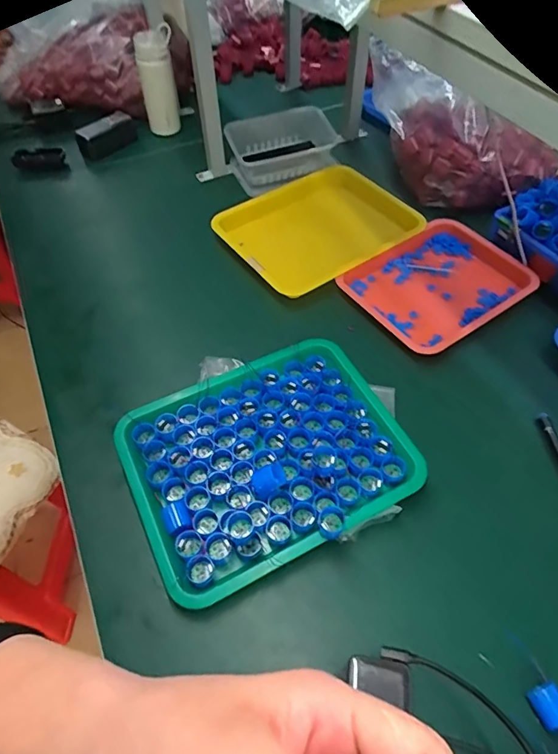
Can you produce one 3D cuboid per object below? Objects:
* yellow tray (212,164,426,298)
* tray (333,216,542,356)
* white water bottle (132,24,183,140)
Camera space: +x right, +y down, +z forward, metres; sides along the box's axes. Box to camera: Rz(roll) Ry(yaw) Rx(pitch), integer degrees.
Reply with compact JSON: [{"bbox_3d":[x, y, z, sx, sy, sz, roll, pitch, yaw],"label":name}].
[{"bbox_3d":[0.071,-0.273,0.879,0.316,0.043,0.259,-31,59,-19],"label":"yellow tray"},{"bbox_3d":[0.268,-0.158,0.794,0.265,0.028,0.214,-31,59,-19],"label":"tray"},{"bbox_3d":[-0.276,-0.669,1.087,0.079,0.212,0.069,-5,14,-2],"label":"white water bottle"}]

